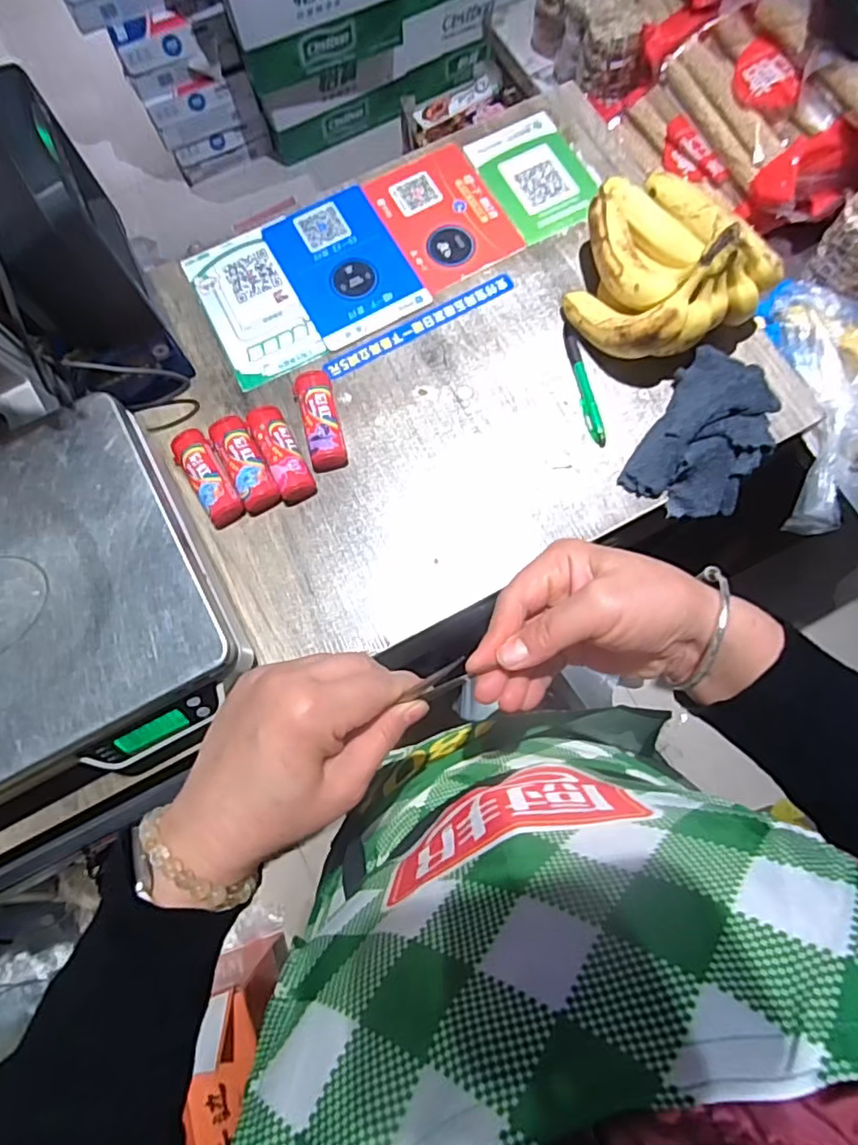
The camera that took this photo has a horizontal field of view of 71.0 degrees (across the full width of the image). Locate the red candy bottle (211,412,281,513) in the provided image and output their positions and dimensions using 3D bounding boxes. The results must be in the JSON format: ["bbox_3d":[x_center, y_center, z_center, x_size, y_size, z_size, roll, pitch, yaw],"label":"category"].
[{"bbox_3d":[-0.174,-0.105,0.573,0.036,0.029,0.098,-26,77,-4],"label":"red candy bottle"}]

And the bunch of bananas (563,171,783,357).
[{"bbox_3d":[0.212,-0.293,0.565,0.157,0.113,0.181,-22,77,-3],"label":"bunch of bananas"}]

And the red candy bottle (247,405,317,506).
[{"bbox_3d":[-0.141,-0.116,0.573,0.033,0.032,0.099,-24,77,-4],"label":"red candy bottle"}]

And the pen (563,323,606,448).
[{"bbox_3d":[0.152,-0.186,0.594,0.015,0.008,0.130,-12,77,-1],"label":"pen"}]

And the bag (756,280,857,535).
[{"bbox_3d":[0.436,-0.180,0.615,0.155,0.070,0.275,0,77,2],"label":"bag"}]

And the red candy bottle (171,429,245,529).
[{"bbox_3d":[-0.209,-0.091,0.571,0.035,0.032,0.096,-32,78,-6],"label":"red candy bottle"}]

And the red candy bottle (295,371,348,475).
[{"bbox_3d":[-0.105,-0.150,0.581,0.033,0.027,0.104,-14,77,-1],"label":"red candy bottle"}]

